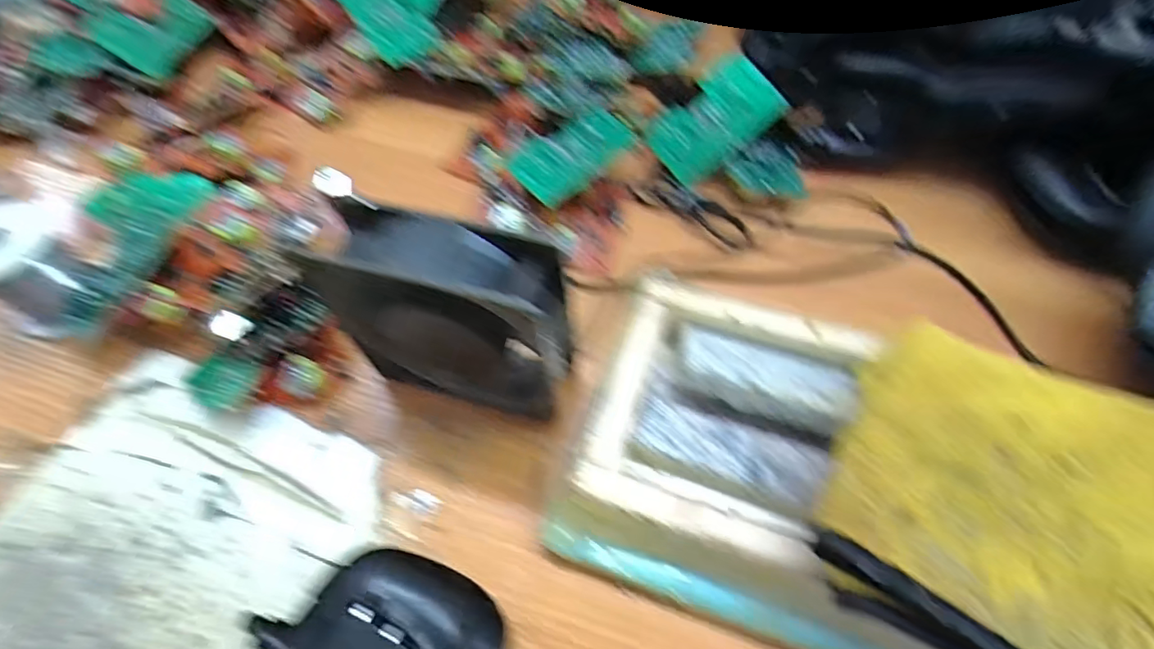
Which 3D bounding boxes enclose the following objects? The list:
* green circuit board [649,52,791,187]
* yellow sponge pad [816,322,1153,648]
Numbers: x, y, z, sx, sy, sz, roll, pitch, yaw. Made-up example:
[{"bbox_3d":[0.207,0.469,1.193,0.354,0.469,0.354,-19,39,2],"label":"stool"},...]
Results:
[{"bbox_3d":[0.101,-0.153,0.403,0.091,0.007,0.061,-39,77,8],"label":"green circuit board"},{"bbox_3d":[0.185,0.064,0.228,0.133,0.020,0.120,29,63,17],"label":"yellow sponge pad"}]

